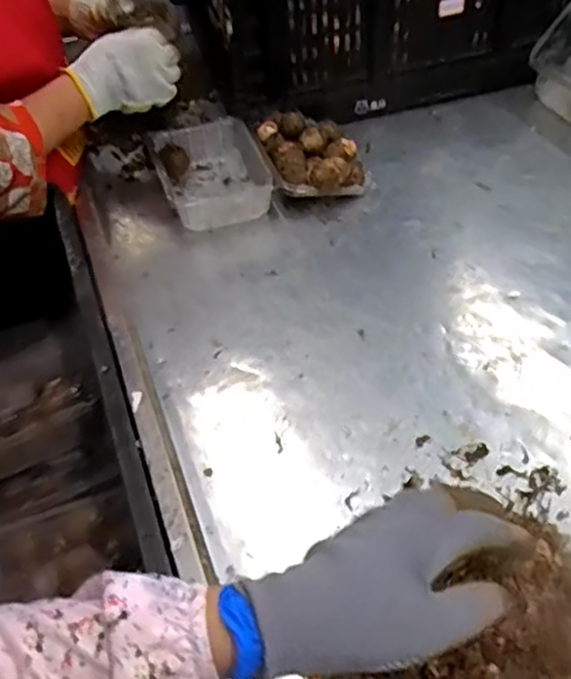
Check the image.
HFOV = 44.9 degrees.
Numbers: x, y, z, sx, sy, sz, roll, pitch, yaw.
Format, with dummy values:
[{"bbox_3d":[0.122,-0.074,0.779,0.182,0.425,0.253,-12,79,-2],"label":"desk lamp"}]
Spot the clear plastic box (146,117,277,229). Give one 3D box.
[{"bbox_3d":[-0.090,-0.203,0.855,0.129,0.060,0.153,-16,50,-10],"label":"clear plastic box"}]

